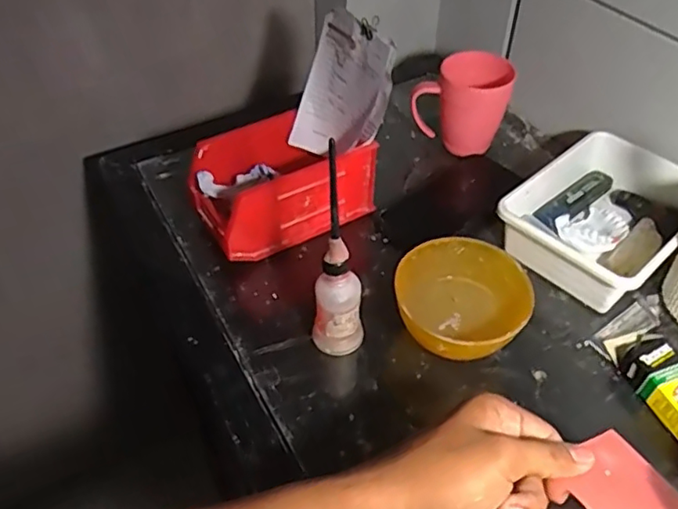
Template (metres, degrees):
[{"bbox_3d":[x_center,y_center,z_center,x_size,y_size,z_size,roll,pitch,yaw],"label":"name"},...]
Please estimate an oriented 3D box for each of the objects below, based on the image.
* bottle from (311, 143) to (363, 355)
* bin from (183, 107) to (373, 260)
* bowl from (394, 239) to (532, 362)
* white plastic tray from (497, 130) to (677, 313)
[{"bbox_3d":[-0.002,0.012,0.484,0.042,0.176,0.048,-4,47,-3],"label":"bottle"},{"bbox_3d":[-0.059,-0.073,0.627,0.169,0.094,0.098,-25,51,-21],"label":"bin"},{"bbox_3d":[0.103,0.046,0.525,0.108,0.068,0.109,-1,47,1],"label":"bowl"},{"bbox_3d":[0.265,-0.035,0.607,0.190,0.060,0.143,-34,55,-27],"label":"white plastic tray"}]

